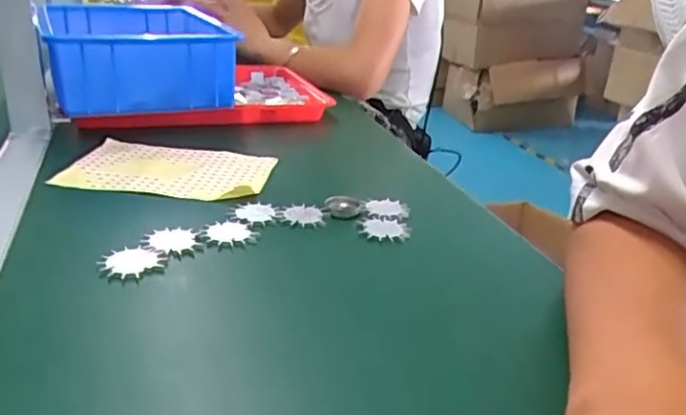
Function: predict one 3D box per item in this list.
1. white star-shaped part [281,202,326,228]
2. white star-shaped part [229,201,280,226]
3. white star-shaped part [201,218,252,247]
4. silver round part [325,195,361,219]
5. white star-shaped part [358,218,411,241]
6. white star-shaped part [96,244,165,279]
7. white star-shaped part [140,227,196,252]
[{"bbox_3d":[-0.033,0.006,0.509,0.033,0.008,0.032,11,25,15],"label":"white star-shaped part"},{"bbox_3d":[-0.072,0.006,0.498,0.038,0.008,0.034,-9,28,-28],"label":"white star-shaped part"},{"bbox_3d":[-0.091,0.019,0.468,0.033,0.006,0.035,11,25,15],"label":"white star-shaped part"},{"bbox_3d":[-0.001,-0.002,0.527,0.031,0.007,0.027,-5,26,-20],"label":"silver round part"},{"bbox_3d":[0.035,0.018,0.501,0.042,0.005,0.035,-1,25,-12],"label":"white star-shaped part"},{"bbox_3d":[-0.146,0.036,0.414,0.040,0.004,0.032,-22,42,-40],"label":"white star-shaped part"},{"bbox_3d":[-0.131,0.026,0.447,0.035,0.010,0.036,-6,26,-22],"label":"white star-shaped part"}]

